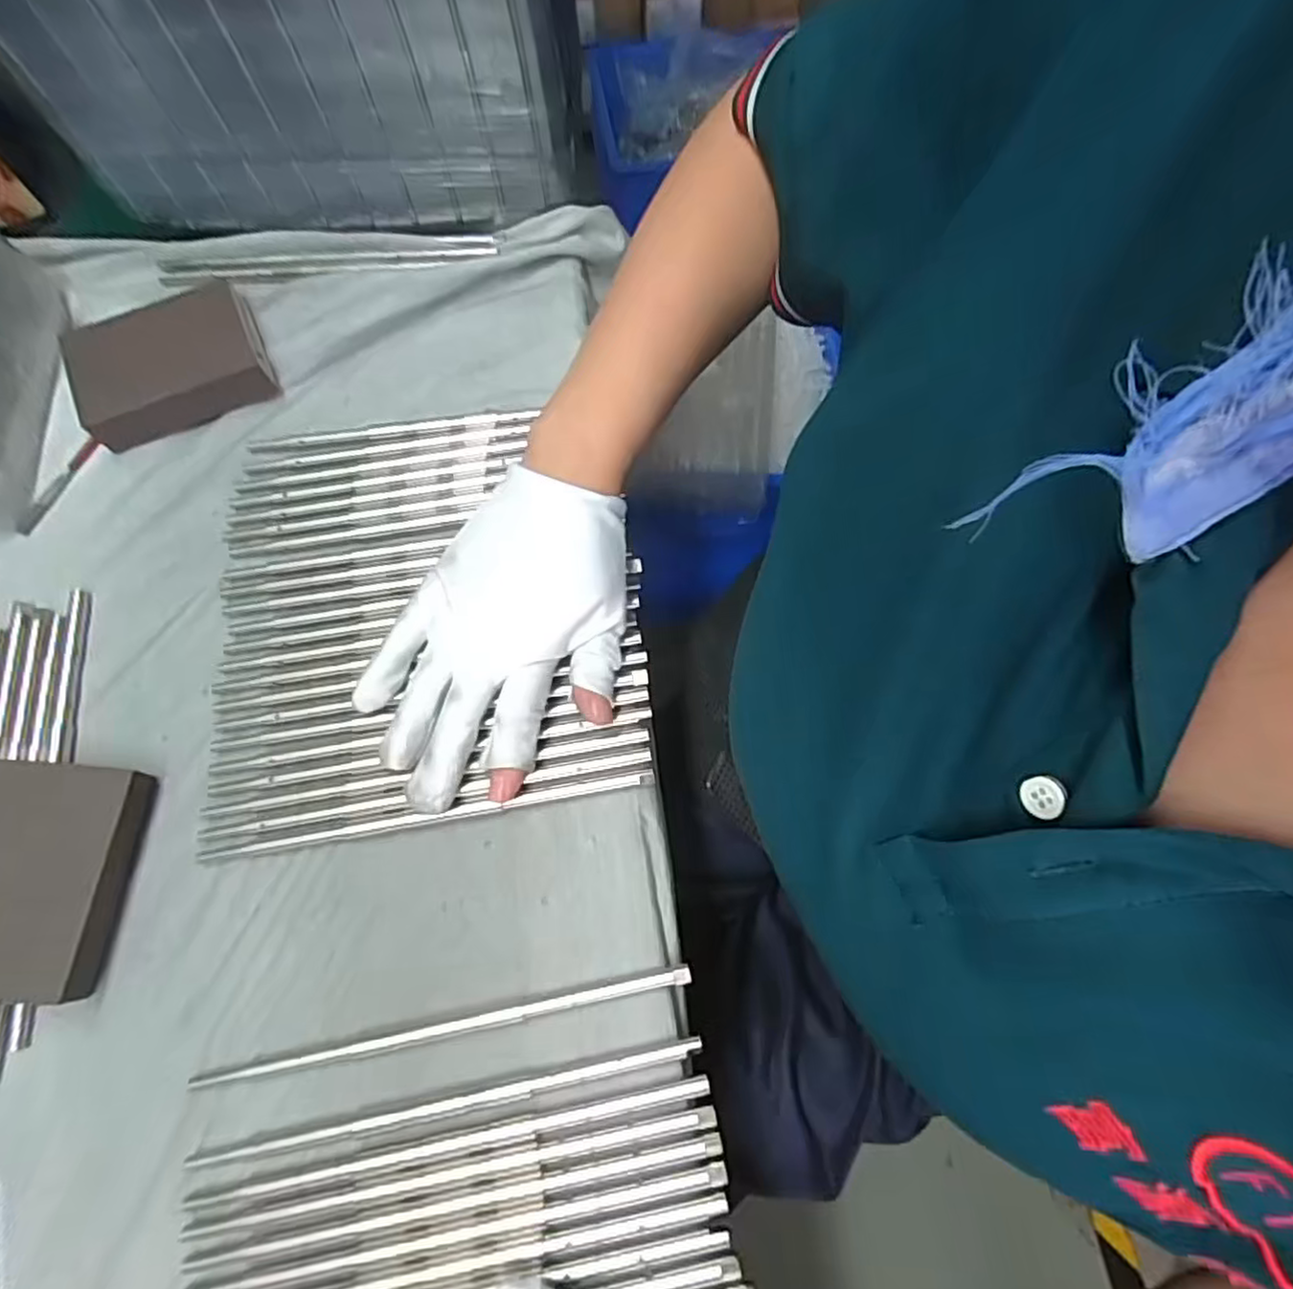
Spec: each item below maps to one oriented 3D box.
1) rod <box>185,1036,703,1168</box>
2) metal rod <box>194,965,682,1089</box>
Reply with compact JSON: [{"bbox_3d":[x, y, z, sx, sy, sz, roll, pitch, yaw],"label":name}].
[{"bbox_3d":[-0.082,0.191,0.288,0.210,0.004,0.008,-12,70,-2],"label":"rod"},{"bbox_3d":[-0.085,0.164,0.295,0.210,0.004,0.008,-12,71,-2],"label":"metal rod"}]

